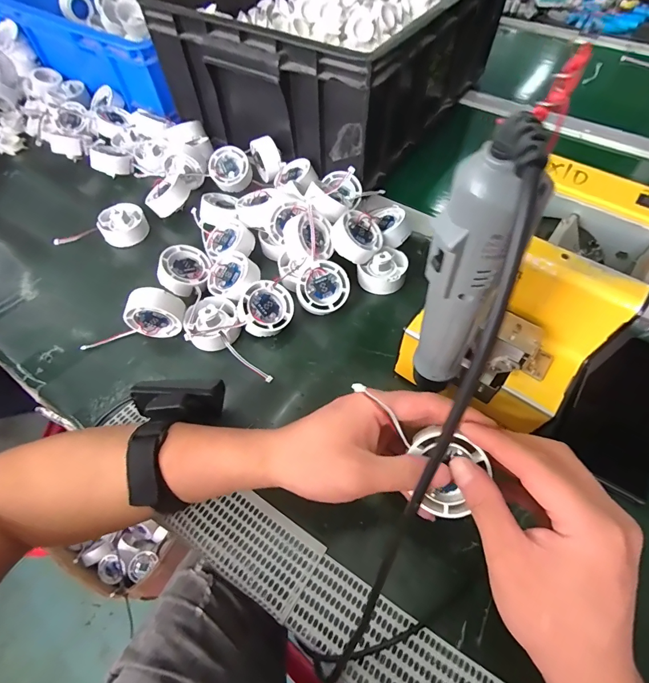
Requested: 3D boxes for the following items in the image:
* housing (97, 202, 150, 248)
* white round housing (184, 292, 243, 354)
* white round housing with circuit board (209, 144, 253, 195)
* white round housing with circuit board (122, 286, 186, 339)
[{"bbox_3d":[-0.258,-0.151,0.487,0.057,0.040,0.057,0,56,1],"label":"housing"},{"bbox_3d":[-0.118,-0.020,0.395,0.053,0.038,0.056,0,56,1],"label":"white round housing"},{"bbox_3d":[-0.131,-0.240,0.527,0.055,0.019,0.059,-1,99,-6],"label":"white round housing with circuit board"},{"bbox_3d":[-0.173,-0.029,0.388,0.053,0.060,0.024,-2,56,-1],"label":"white round housing with circuit board"}]

